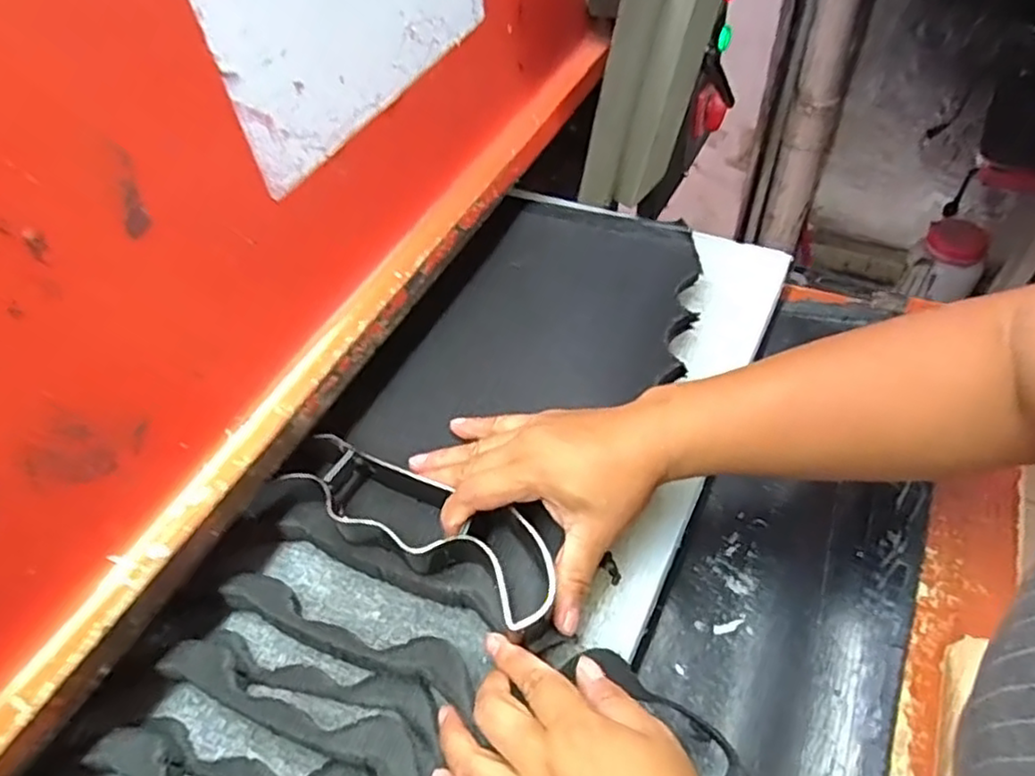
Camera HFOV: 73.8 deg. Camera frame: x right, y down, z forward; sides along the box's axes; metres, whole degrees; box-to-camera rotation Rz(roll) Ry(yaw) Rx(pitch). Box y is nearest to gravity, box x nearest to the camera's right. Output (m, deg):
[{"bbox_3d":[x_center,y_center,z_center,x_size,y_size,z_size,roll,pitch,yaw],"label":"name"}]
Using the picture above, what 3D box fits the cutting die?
[{"bbox_3d":[-0.053,0.079,0.421,0.170,0.043,0.054,25,56,15],"label":"cutting die"}]

